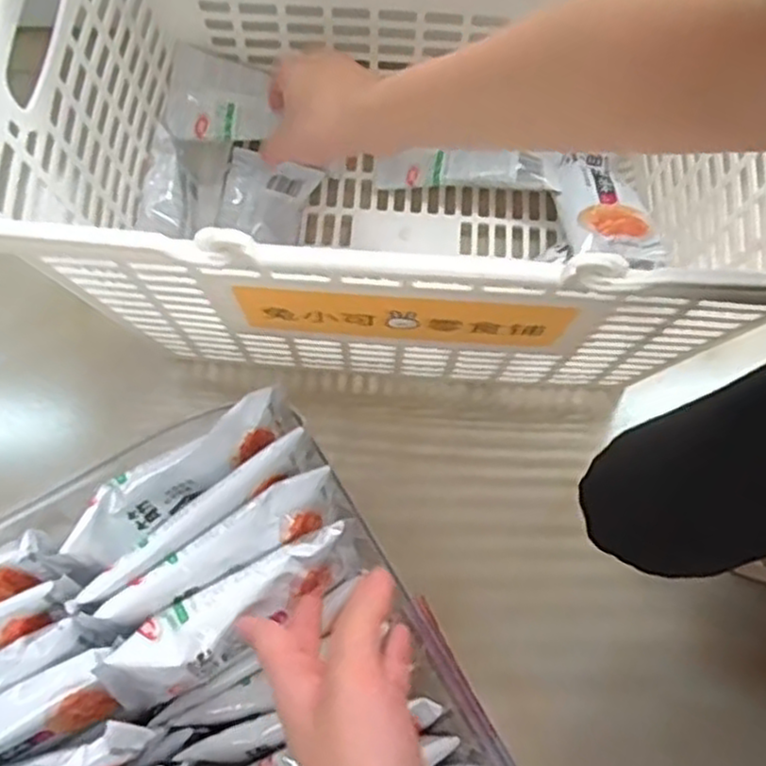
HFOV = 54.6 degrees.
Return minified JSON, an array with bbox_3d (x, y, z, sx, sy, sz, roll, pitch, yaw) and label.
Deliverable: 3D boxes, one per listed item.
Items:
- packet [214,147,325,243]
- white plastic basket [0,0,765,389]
[{"bbox_3d":[-0.092,-0.140,0.563,0.071,0.021,0.075,17,75,5],"label":"packet"},{"bbox_3d":[0.015,-0.164,0.478,0.436,0.258,0.318,3,74,1],"label":"white plastic basket"}]

